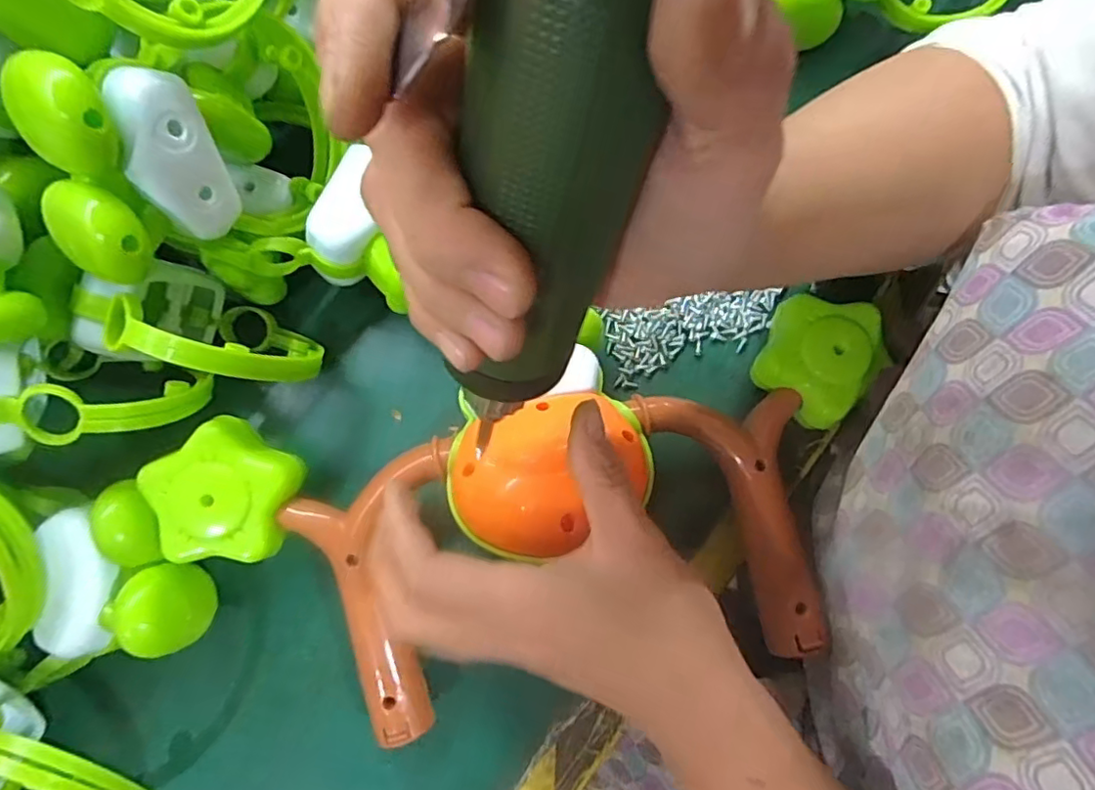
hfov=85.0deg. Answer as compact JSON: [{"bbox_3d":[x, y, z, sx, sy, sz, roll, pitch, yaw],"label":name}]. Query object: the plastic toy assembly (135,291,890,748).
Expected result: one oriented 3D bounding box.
[{"bbox_3d":[0.005,0.060,0.279,0.353,0.060,0.159,-12,80,-6],"label":"plastic toy assembly"}]

